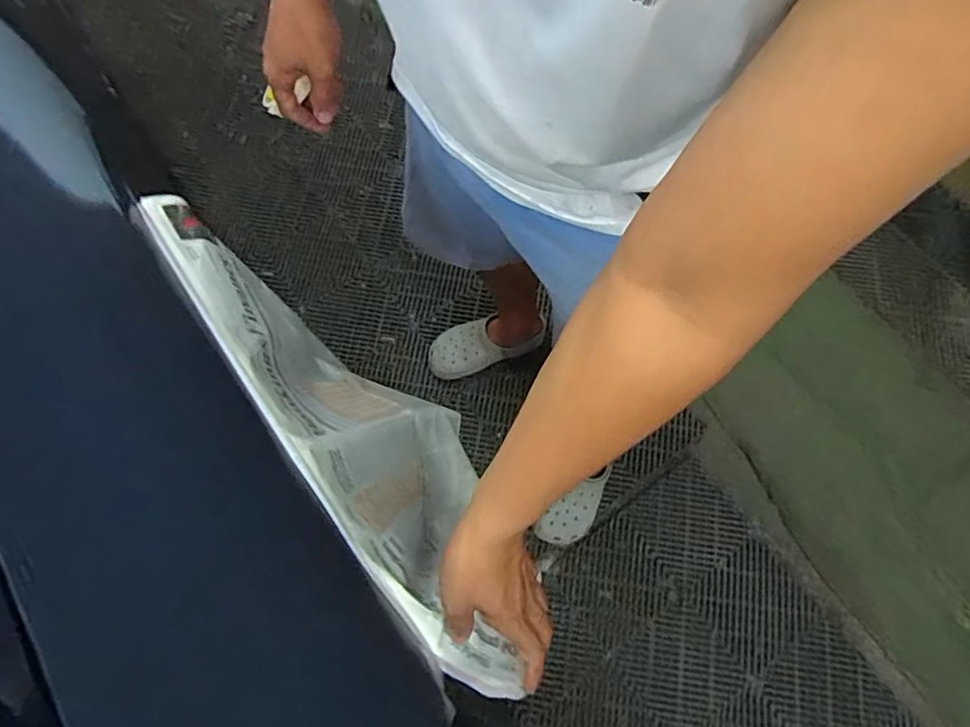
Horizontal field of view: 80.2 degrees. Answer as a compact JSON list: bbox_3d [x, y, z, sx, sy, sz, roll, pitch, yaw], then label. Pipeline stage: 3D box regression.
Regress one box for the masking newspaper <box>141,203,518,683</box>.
[{"bbox_3d":[-0.118,0.084,0.691,0.147,0.397,0.569,-35,74,-10],"label":"masking newspaper"}]

